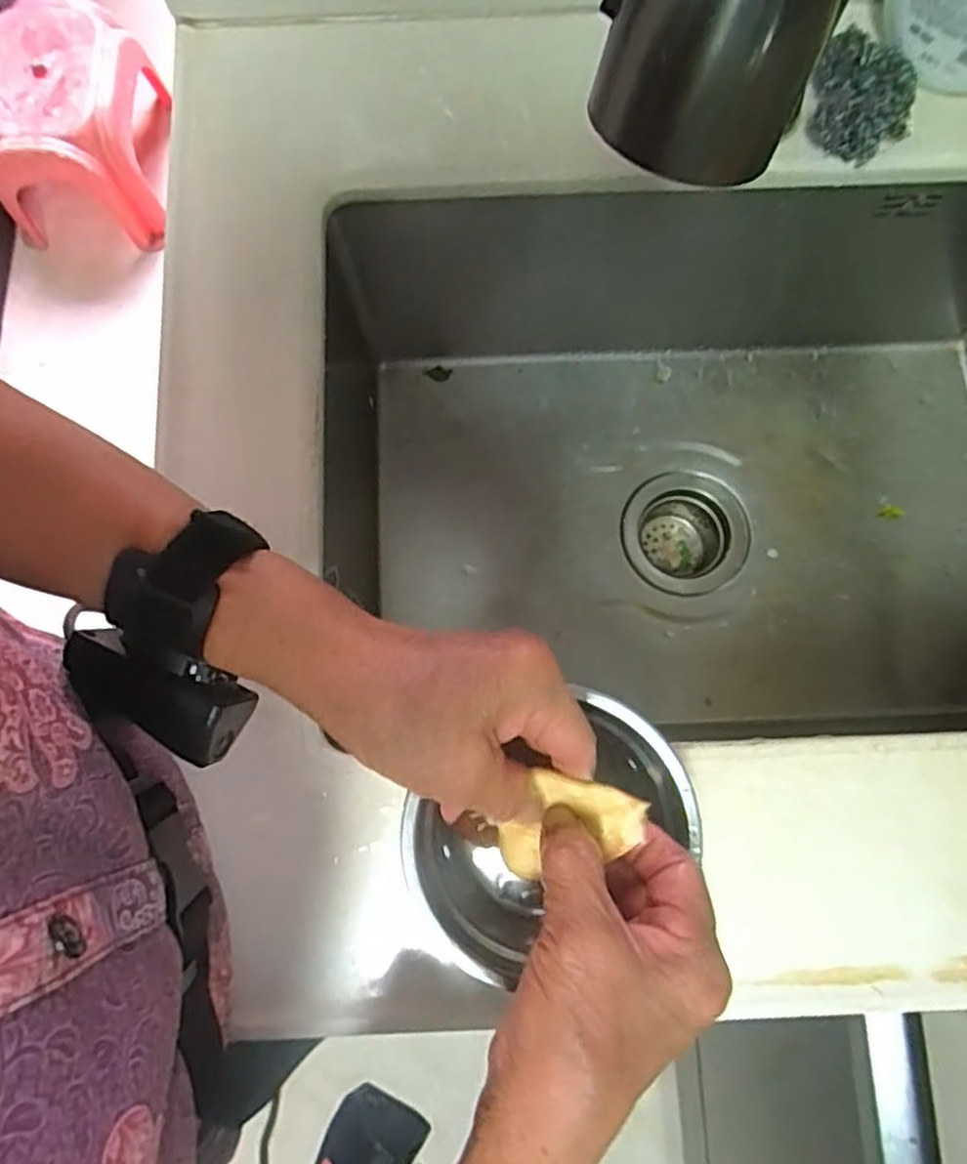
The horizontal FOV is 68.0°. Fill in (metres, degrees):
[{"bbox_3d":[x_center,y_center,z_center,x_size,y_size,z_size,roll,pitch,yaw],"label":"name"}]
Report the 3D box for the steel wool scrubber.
[{"bbox_3d":[0.225,-0.288,0.427,0.060,0.039,0.065,3,79,0],"label":"steel wool scrubber"}]

